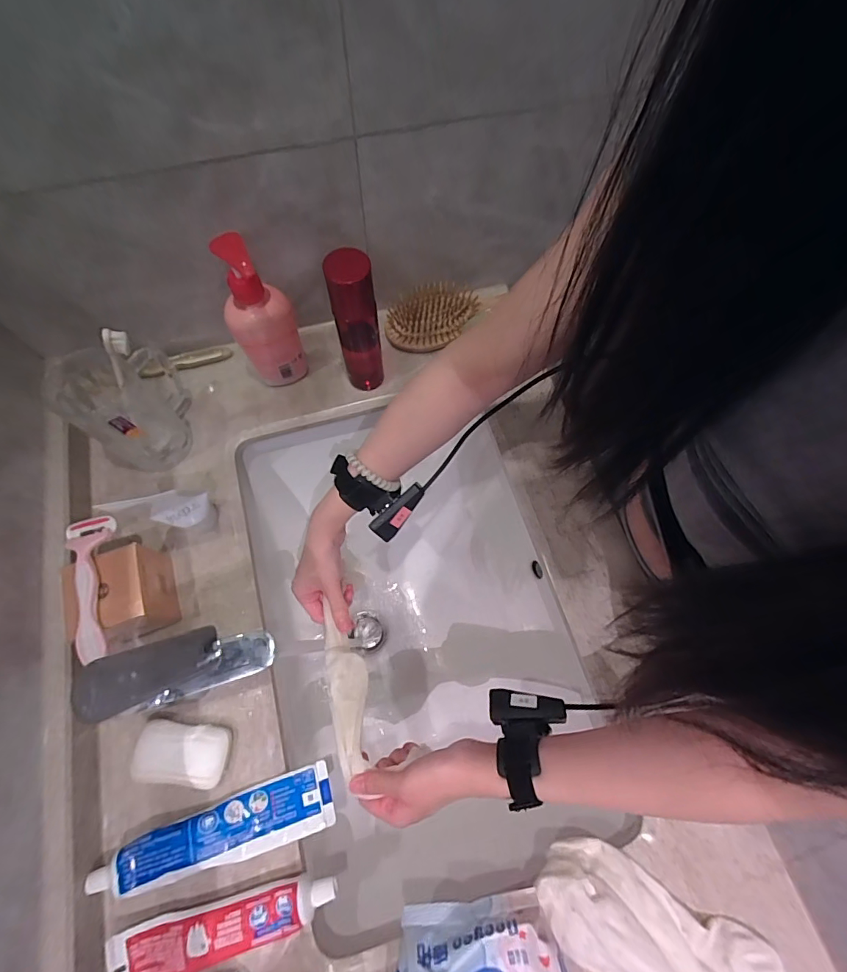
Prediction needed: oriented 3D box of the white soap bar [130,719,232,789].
[{"bbox_3d":[-0.221,0.247,0.399,0.084,0.025,0.048,7,69,2],"label":"white soap bar"}]

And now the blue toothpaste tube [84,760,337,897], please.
[{"bbox_3d":[-0.180,0.305,0.375,0.193,0.027,0.049,-15,70,-6],"label":"blue toothpaste tube"}]

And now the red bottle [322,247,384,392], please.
[{"bbox_3d":[-0.072,-0.174,0.479,0.044,0.176,0.037,-6,69,-3],"label":"red bottle"}]

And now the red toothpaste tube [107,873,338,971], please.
[{"bbox_3d":[-0.163,0.364,0.354,0.178,0.022,0.044,-16,70,-7],"label":"red toothpaste tube"}]

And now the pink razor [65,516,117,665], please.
[{"bbox_3d":[-0.303,0.089,0.391,0.039,0.019,0.132,-19,70,-8],"label":"pink razor"}]

